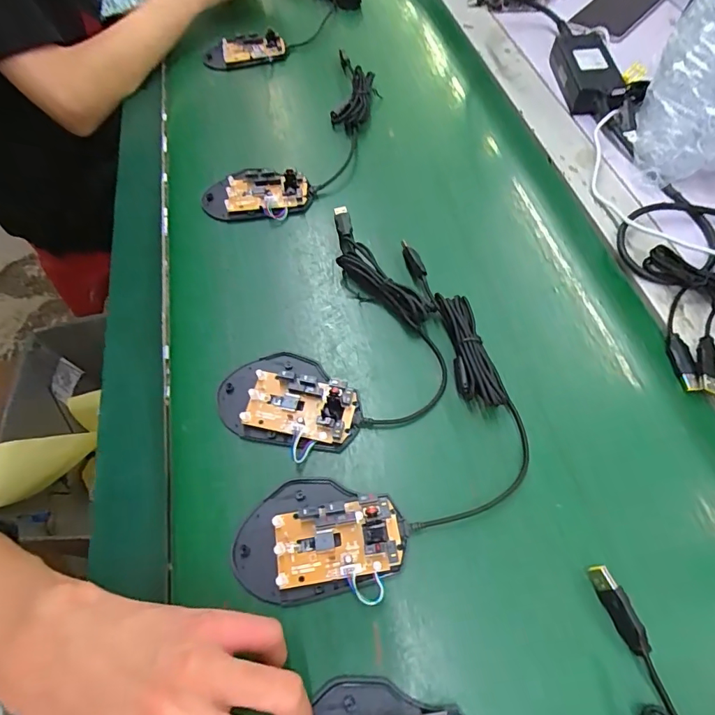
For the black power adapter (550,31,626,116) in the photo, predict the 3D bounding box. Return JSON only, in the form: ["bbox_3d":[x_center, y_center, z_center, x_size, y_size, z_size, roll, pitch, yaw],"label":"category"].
[{"bbox_3d":[0.262,-0.331,0.518,0.053,0.028,0.126,0,60,3],"label":"black power adapter"}]

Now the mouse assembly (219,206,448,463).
[{"bbox_3d":[0.000,-0.021,0.366,0.155,0.024,0.223,23,64,16],"label":"mouse assembly"}]

